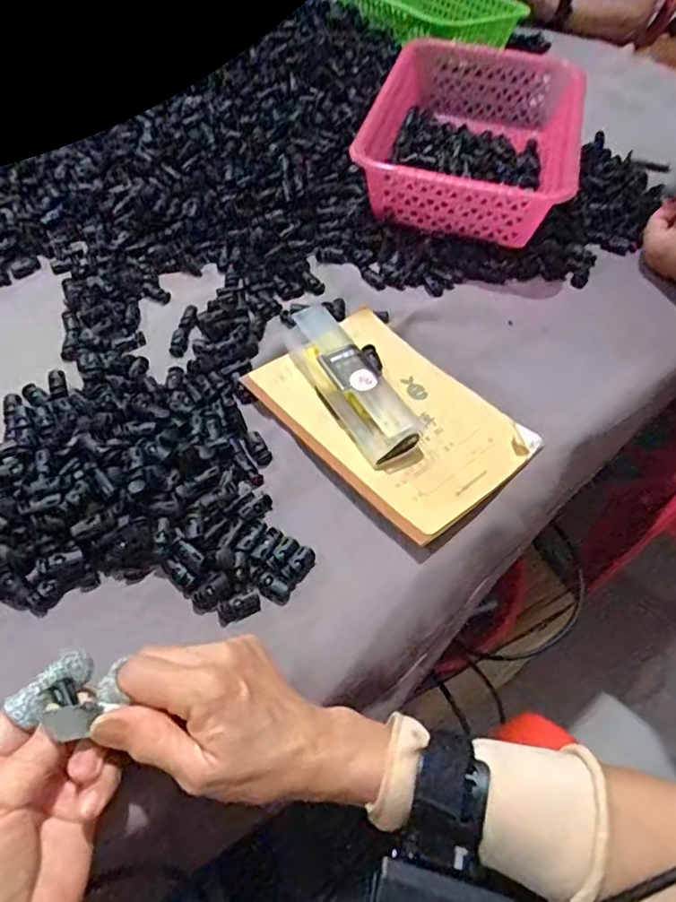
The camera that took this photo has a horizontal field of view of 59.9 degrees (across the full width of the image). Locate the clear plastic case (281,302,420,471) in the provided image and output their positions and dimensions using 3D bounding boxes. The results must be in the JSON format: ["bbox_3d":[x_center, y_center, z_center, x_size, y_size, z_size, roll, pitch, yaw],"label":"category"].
[{"bbox_3d":[0.008,-0.057,0.474,0.042,0.036,0.156,-23,58,-22],"label":"clear plastic case"}]

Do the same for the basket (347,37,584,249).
[{"bbox_3d":[0.143,-0.338,0.643,0.207,0.090,0.280,15,51,7],"label":"basket"}]

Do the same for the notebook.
[{"bbox_3d":[0.040,-0.030,0.477,0.138,0.017,0.204,-34,63,-25],"label":"notebook"}]

